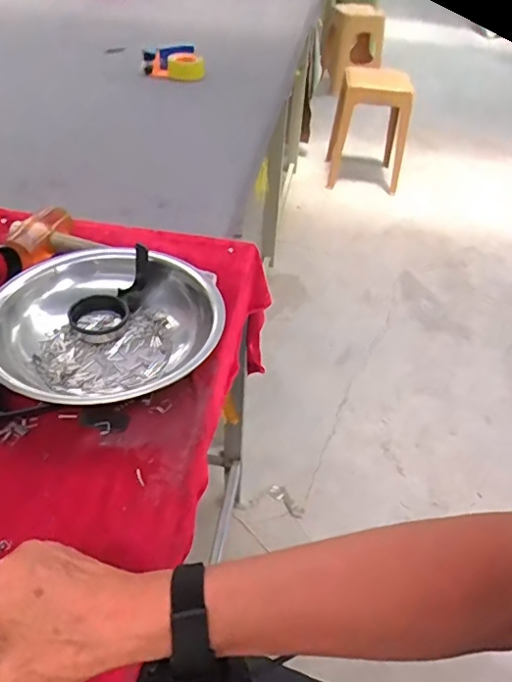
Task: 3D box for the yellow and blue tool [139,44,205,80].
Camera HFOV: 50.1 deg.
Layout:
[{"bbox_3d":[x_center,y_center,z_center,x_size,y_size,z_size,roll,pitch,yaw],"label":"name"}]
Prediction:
[{"bbox_3d":[-0.219,-0.706,1.390,0.176,0.086,0.042,13,42,9],"label":"yellow and blue tool"}]

